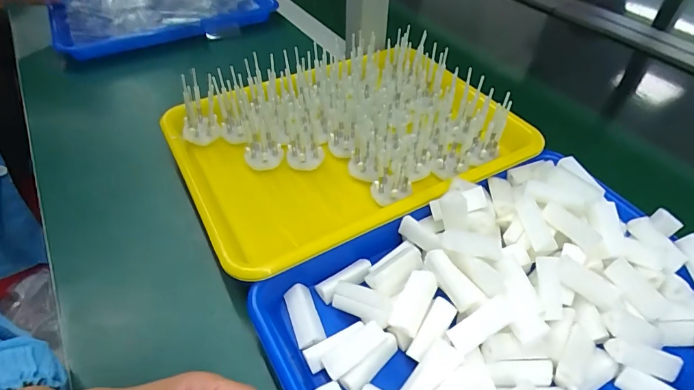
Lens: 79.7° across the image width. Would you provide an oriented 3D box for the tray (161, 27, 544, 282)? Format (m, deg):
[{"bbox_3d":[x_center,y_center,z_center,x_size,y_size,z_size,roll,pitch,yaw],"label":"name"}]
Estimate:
[{"bbox_3d":[-0.004,-0.065,0.426,0.316,0.066,0.246,-21,50,-21],"label":"tray"}]

